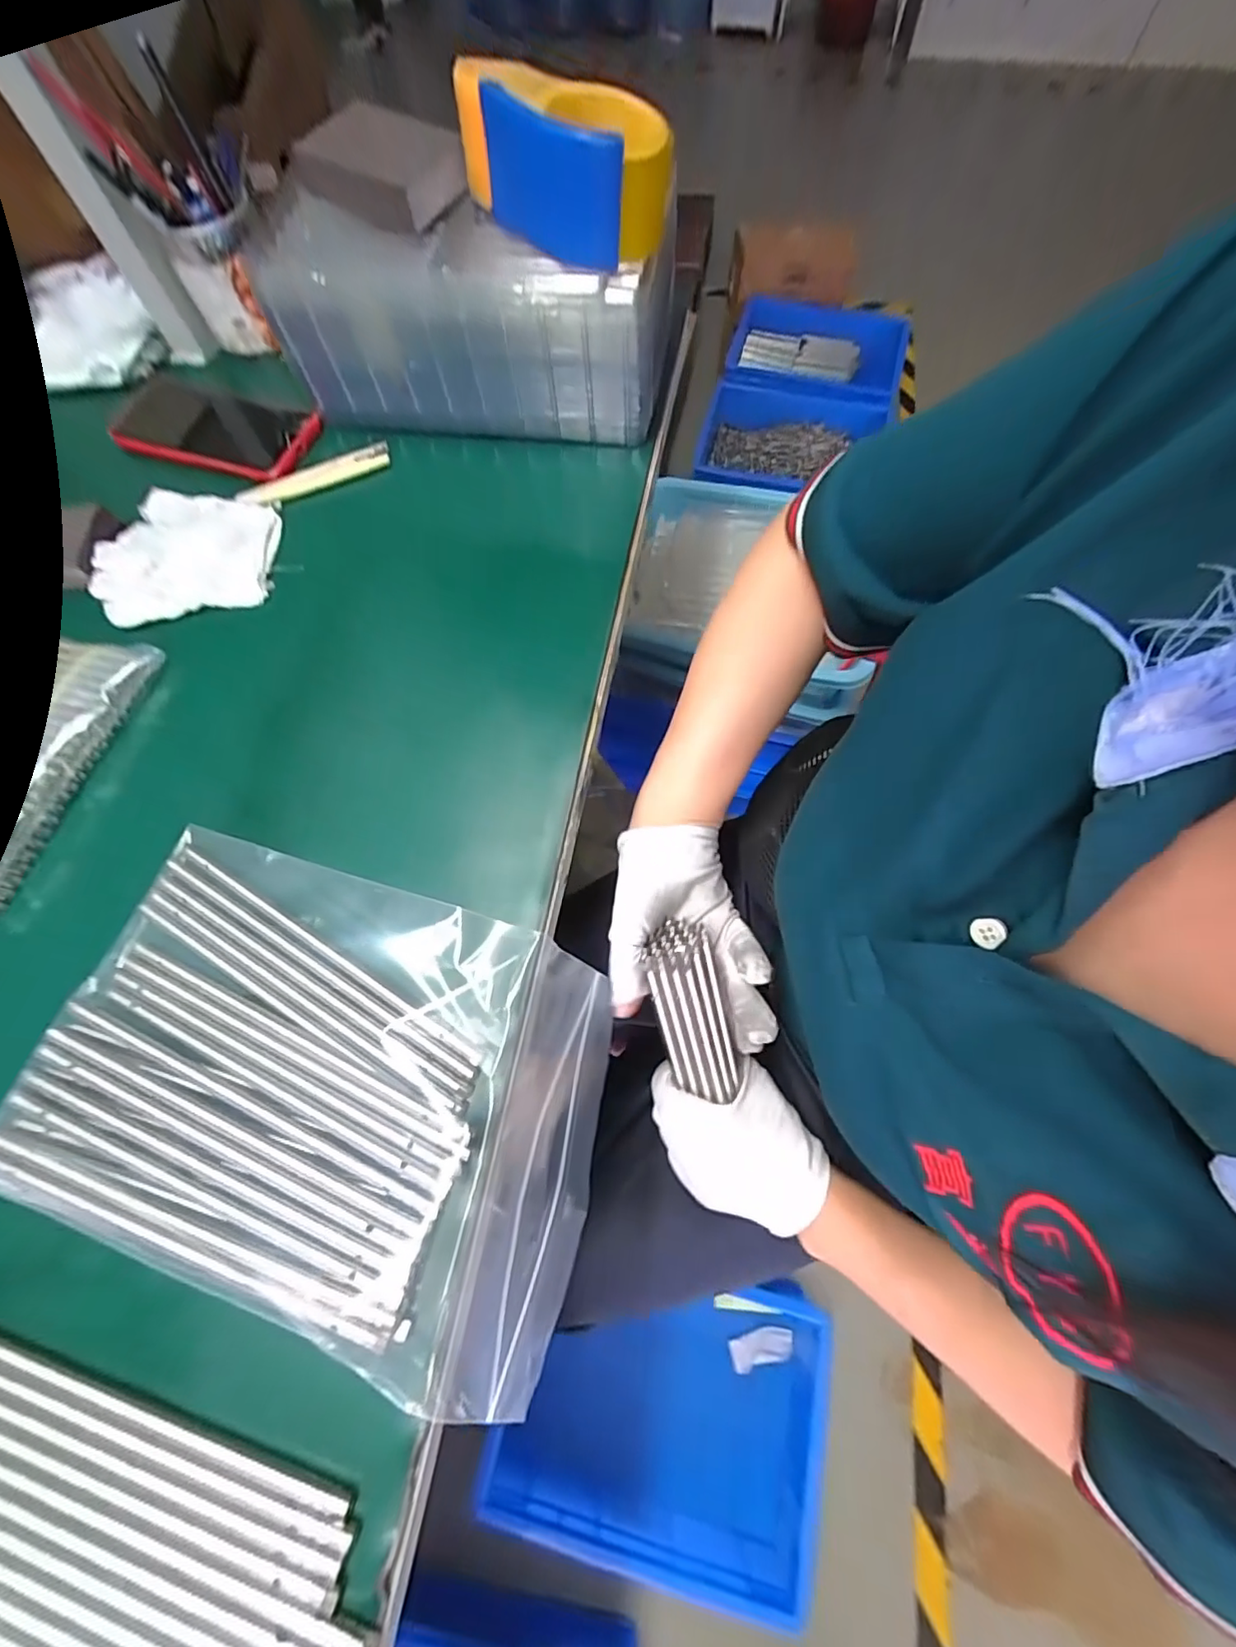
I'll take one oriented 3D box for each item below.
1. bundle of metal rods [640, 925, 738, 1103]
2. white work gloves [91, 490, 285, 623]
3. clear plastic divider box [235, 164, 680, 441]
[{"bbox_3d":[0.047,0.125,0.361,0.042,0.120,0.045,-20,26,-7],"label":"bundle of metal rods"},{"bbox_3d":[-0.317,-0.198,0.414,0.122,0.010,0.111,-4,68,-1],"label":"white work gloves"},{"bbox_3d":[-0.108,-0.371,0.423,0.284,0.110,0.087,7,69,4],"label":"clear plastic divider box"}]

